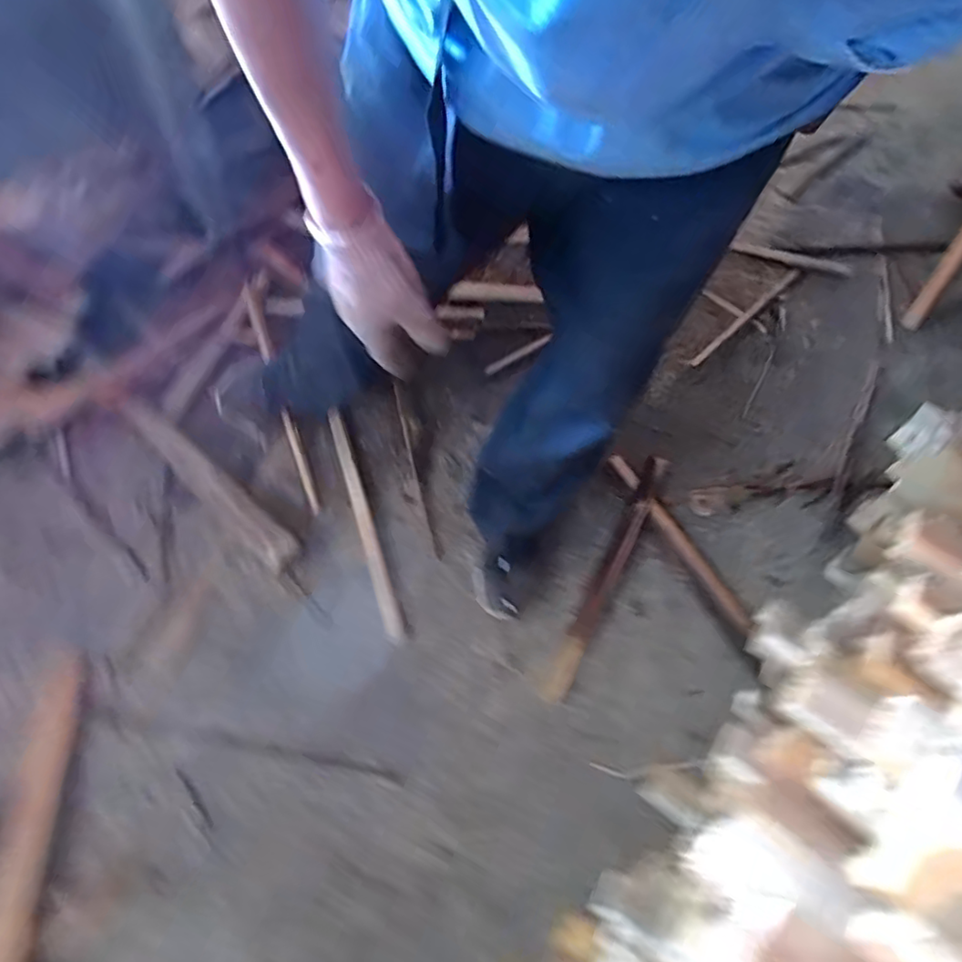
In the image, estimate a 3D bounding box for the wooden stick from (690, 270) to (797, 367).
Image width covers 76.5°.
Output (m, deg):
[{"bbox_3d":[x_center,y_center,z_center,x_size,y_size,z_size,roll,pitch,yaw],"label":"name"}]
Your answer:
[{"bbox_3d":[0.601,-0.376,1.376,0.414,0.015,0.022,-40,71,-22],"label":"wooden stick"}]

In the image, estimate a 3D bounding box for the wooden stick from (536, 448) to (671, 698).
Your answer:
[{"bbox_3d":[0.234,0.158,1.106,0.042,0.043,0.510,26,63,10],"label":"wooden stick"}]

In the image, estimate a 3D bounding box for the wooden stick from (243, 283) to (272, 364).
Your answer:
[{"bbox_3d":[-0.472,-0.334,1.287,0.023,0.017,0.239,-18,64,-13],"label":"wooden stick"}]

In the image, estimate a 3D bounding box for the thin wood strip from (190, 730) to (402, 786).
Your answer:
[{"bbox_3d":[-0.274,0.410,0.907,0.320,0.012,0.017,11,61,2],"label":"thin wood strip"}]

